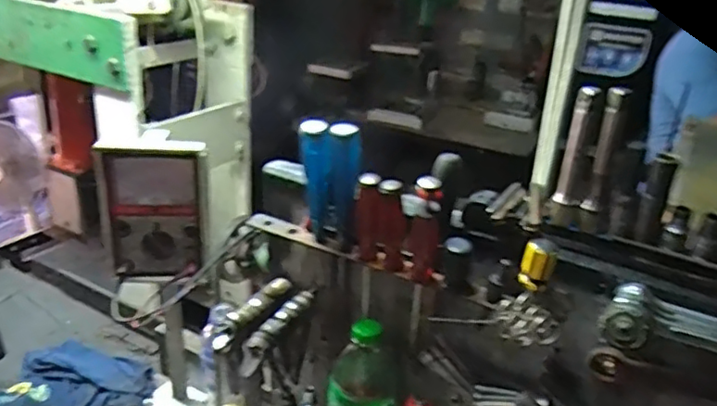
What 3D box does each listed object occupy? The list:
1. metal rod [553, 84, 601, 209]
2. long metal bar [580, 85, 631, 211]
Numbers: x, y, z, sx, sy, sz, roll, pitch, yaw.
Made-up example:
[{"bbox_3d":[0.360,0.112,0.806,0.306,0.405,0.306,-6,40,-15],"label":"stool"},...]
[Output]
[{"bbox_3d":[0.182,-0.047,0.507,0.013,0.103,0.012,-1,25,-9],"label":"metal rod"},{"bbox_3d":[0.201,-0.043,0.493,0.014,0.106,0.011,18,28,29],"label":"long metal bar"}]

